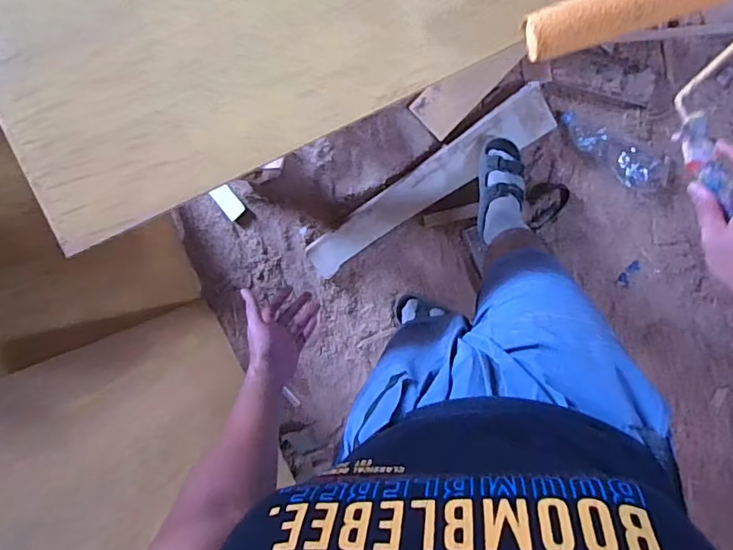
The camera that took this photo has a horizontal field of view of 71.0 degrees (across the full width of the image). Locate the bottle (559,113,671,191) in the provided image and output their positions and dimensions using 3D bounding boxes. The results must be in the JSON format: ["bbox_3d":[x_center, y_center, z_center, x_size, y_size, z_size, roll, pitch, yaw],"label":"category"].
[{"bbox_3d":[0.656,-0.331,1.360,0.314,0.069,0.112,32,98,3],"label":"bottle"}]

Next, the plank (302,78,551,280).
[{"bbox_3d":[0.157,-0.244,1.417,0.756,0.029,0.122,-33,98,12],"label":"plank"}]

